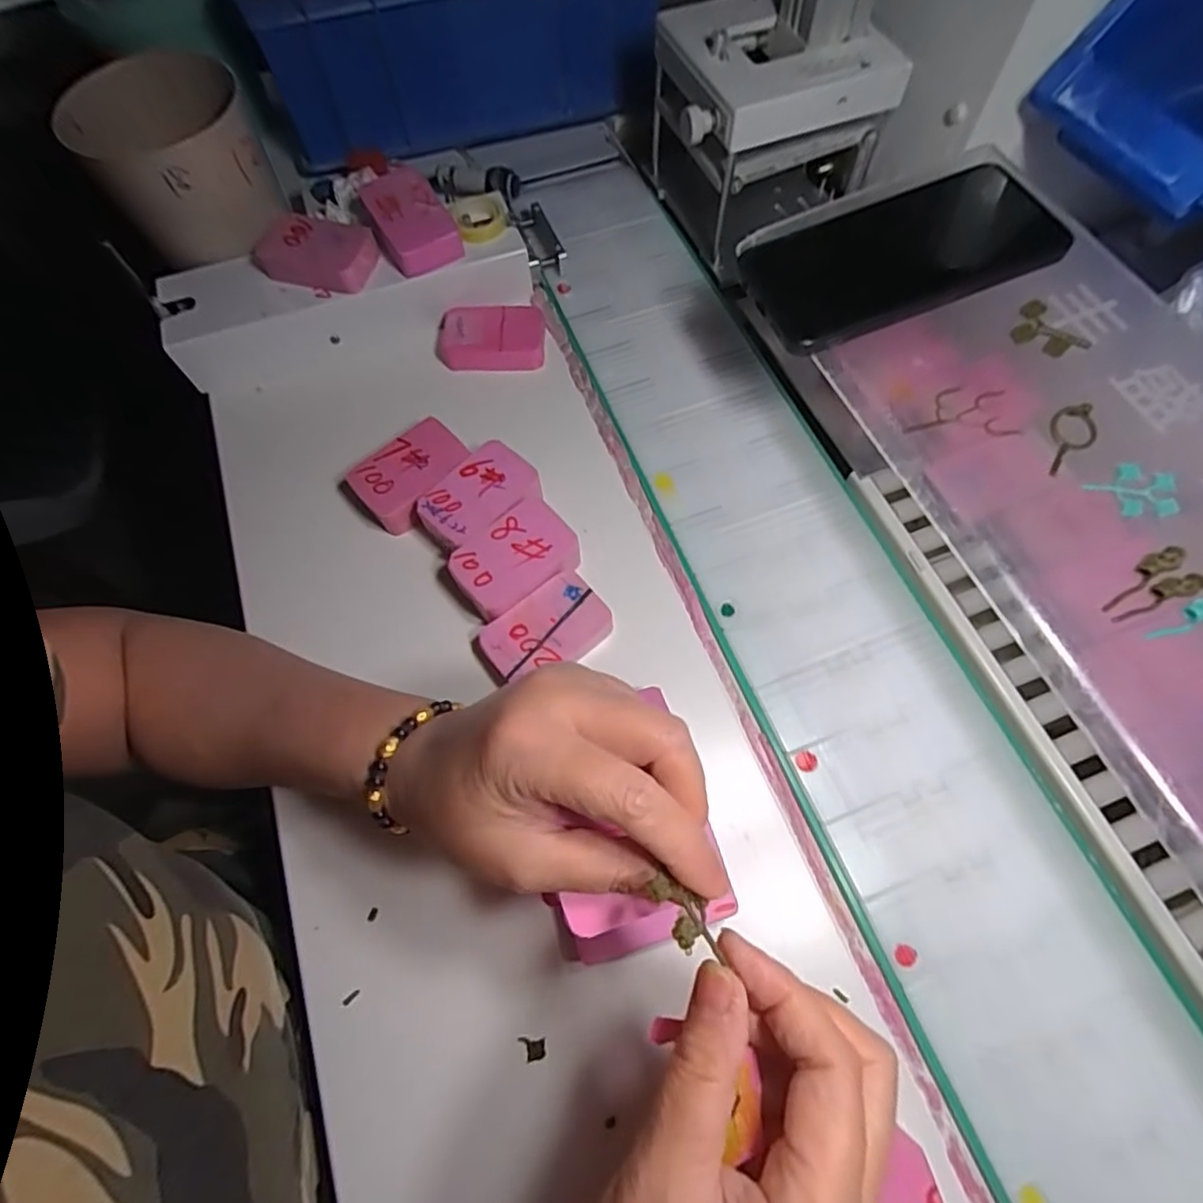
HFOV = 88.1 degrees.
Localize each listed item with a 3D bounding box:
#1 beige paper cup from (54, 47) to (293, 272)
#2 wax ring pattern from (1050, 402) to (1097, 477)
[{"bbox_3d":[-0.293,-0.303,0.435,0.111,0.085,0.113,-1,66,2],"label":"beige paper cup"},{"bbox_3d":[0.221,-0.077,0.293,0.020,0.004,0.039,26,84,9],"label":"wax ring pattern"}]

